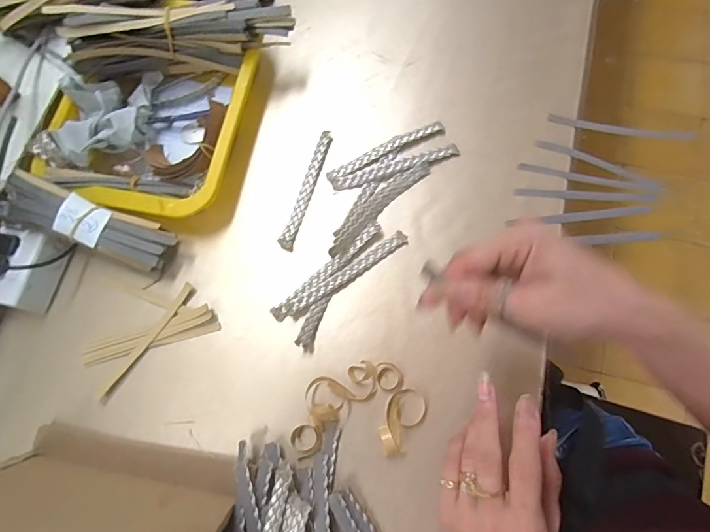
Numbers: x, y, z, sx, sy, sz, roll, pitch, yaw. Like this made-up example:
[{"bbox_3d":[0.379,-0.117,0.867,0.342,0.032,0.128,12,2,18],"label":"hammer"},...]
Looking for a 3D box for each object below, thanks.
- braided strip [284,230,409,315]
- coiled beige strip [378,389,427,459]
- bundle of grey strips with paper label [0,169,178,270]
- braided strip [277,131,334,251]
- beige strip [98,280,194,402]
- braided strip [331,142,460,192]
[{"bbox_3d":[-0.007,0.008,0.417,0.136,0.005,0.016,-34,74,-6],"label":"braided strip"},{"bbox_3d":[0.039,0.135,0.366,0.032,0.023,0.058,28,77,12],"label":"coiled beige strip"},{"bbox_3d":[-0.254,-0.040,0.409,0.148,0.026,0.042,23,75,-11],"label":"bundle of grey strips with paper label"},{"bbox_3d":[-0.050,-0.081,0.448,0.015,0.004,0.137,16,75,9],"label":"braided strip"},{"bbox_3d":[-0.200,0.072,0.413,0.011,0.004,0.129,32,78,13],"label":"beige strip"},{"bbox_3d":[0.043,-0.103,0.443,0.134,0.005,0.017,-16,73,-1],"label":"braided strip"}]

